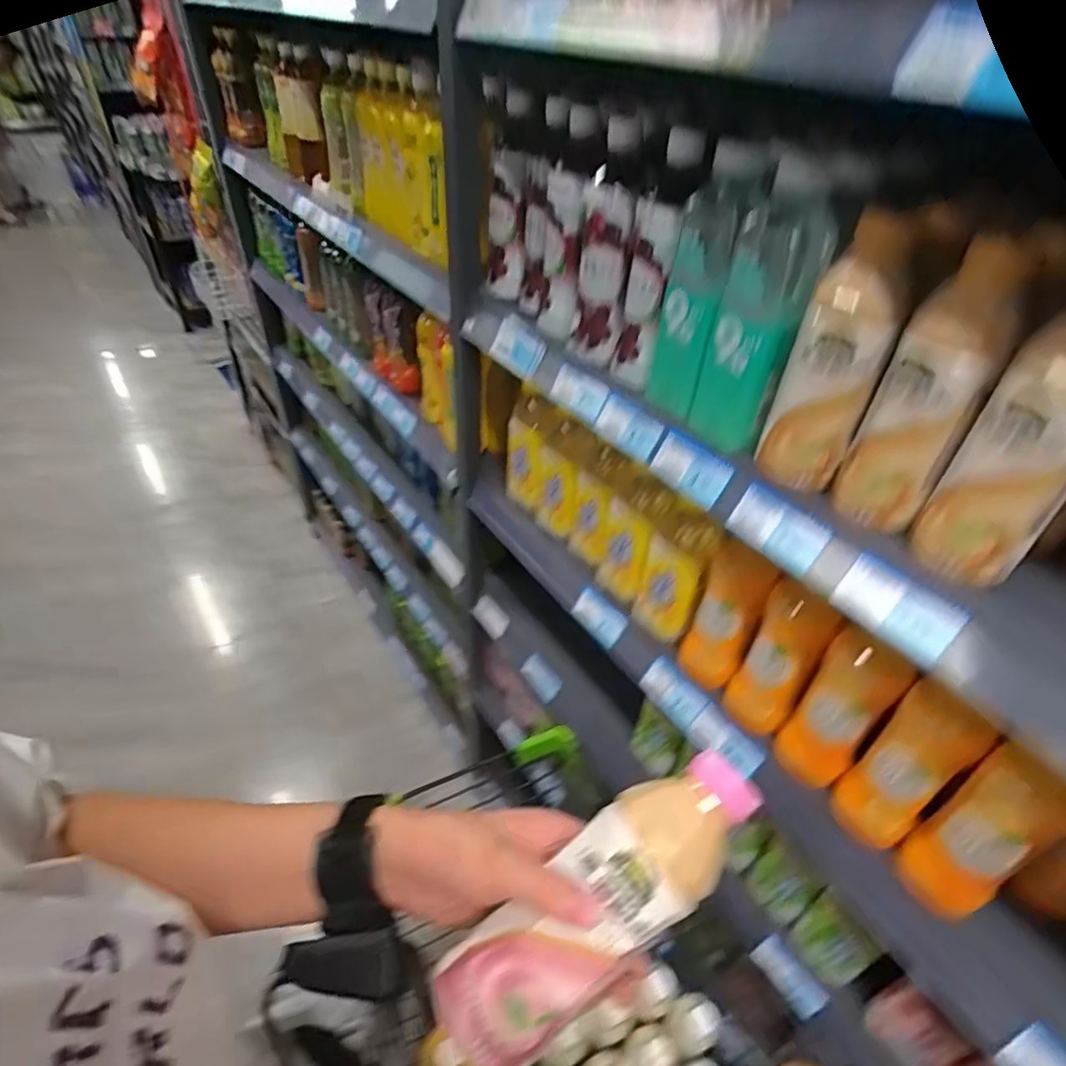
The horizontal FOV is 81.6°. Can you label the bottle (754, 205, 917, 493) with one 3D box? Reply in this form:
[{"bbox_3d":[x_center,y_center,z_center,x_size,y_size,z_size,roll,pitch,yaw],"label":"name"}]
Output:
[{"bbox_3d":[0.219,-0.123,0.449,0.060,0.181,0.052,33,49,30],"label":"bottle"}]

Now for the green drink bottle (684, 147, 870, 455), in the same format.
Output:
[{"bbox_3d":[0.183,-0.171,0.492,0.066,0.193,0.073,32,48,29],"label":"green drink bottle"}]

